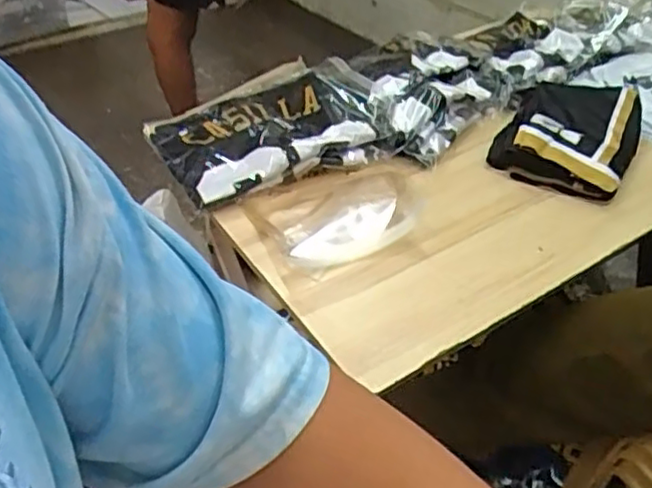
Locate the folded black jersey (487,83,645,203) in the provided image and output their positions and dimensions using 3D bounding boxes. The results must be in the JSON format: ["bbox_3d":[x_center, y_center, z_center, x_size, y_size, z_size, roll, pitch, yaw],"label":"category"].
[{"bbox_3d":[0.400,-0.193,1.103,0.200,0.077,0.276,19,42,21],"label":"folded black jersey"}]

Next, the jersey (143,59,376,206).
[{"bbox_3d":[-0.078,-0.185,1.044,0.353,0.044,0.197,-29,57,-20],"label":"jersey"}]

